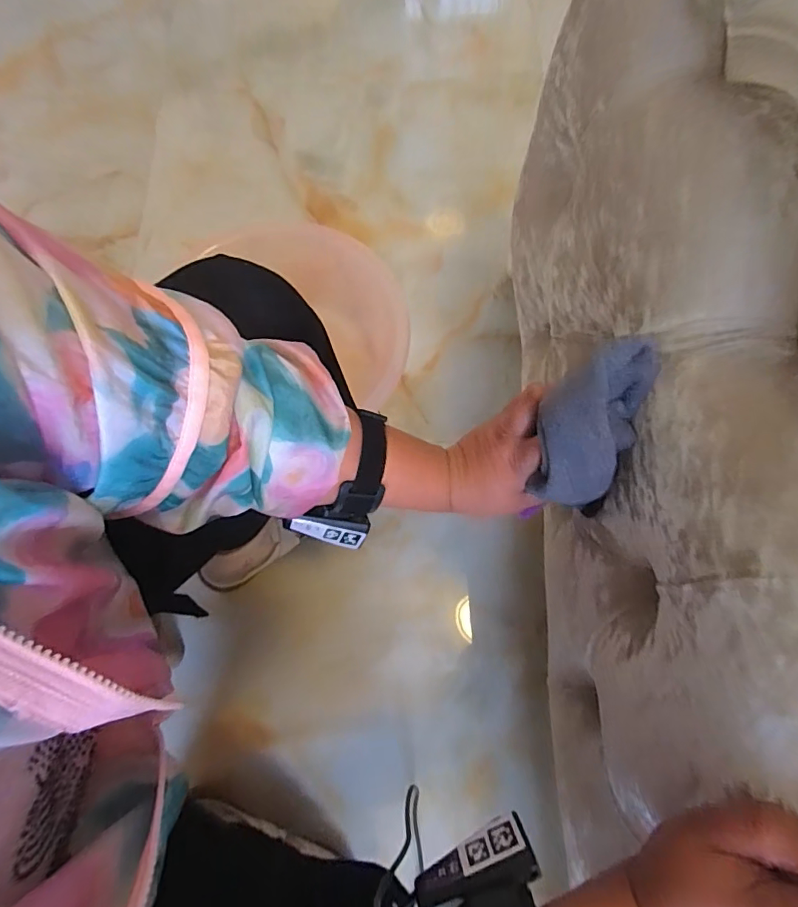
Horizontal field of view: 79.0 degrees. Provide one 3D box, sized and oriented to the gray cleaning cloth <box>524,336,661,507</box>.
[{"bbox_3d":[0.123,-0.017,0.319,0.060,0.086,0.083,8,73,4],"label":"gray cleaning cloth"}]

